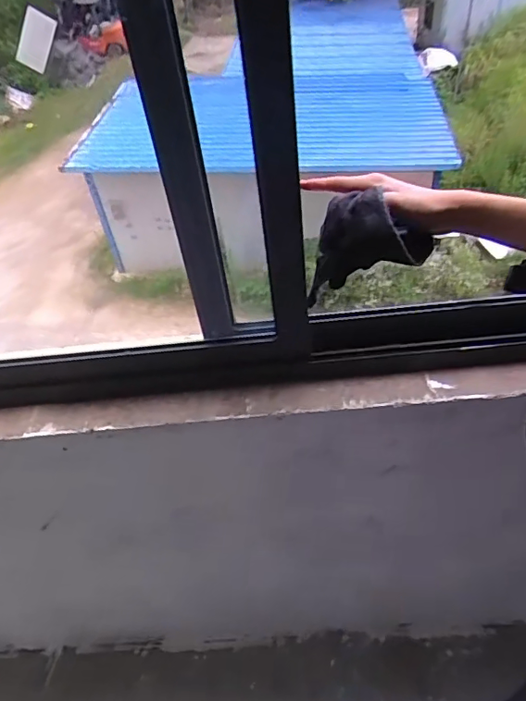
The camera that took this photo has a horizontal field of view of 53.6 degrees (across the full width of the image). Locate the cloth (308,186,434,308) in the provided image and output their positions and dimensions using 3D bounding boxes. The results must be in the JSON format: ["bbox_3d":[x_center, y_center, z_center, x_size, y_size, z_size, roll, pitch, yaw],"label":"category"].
[{"bbox_3d":[0.120,-0.112,0.587,0.128,0.128,0.039,9,44,12],"label":"cloth"}]

